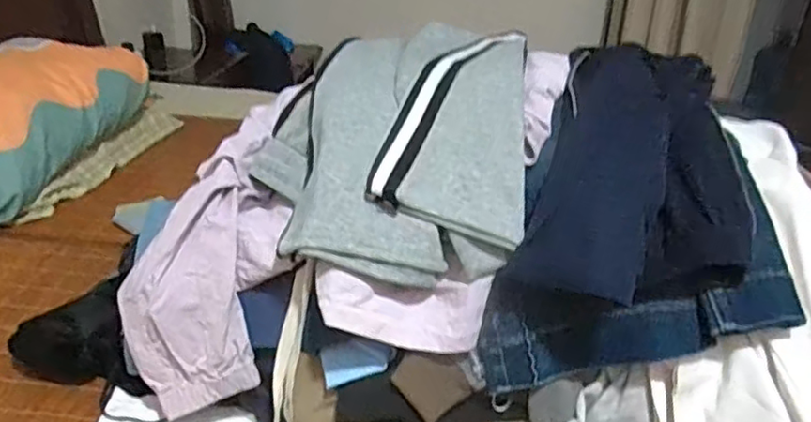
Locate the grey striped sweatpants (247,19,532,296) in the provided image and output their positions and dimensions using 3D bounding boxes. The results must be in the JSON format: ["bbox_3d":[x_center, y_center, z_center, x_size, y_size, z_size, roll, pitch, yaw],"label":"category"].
[{"bbox_3d":[-0.018,-0.080,0.671,0.272,0.157,0.293,4,26,4],"label":"grey striped sweatpants"}]

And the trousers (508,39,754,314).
[{"bbox_3d":[0.247,-0.052,0.637,0.190,0.146,0.308,12,28,19],"label":"trousers"}]

